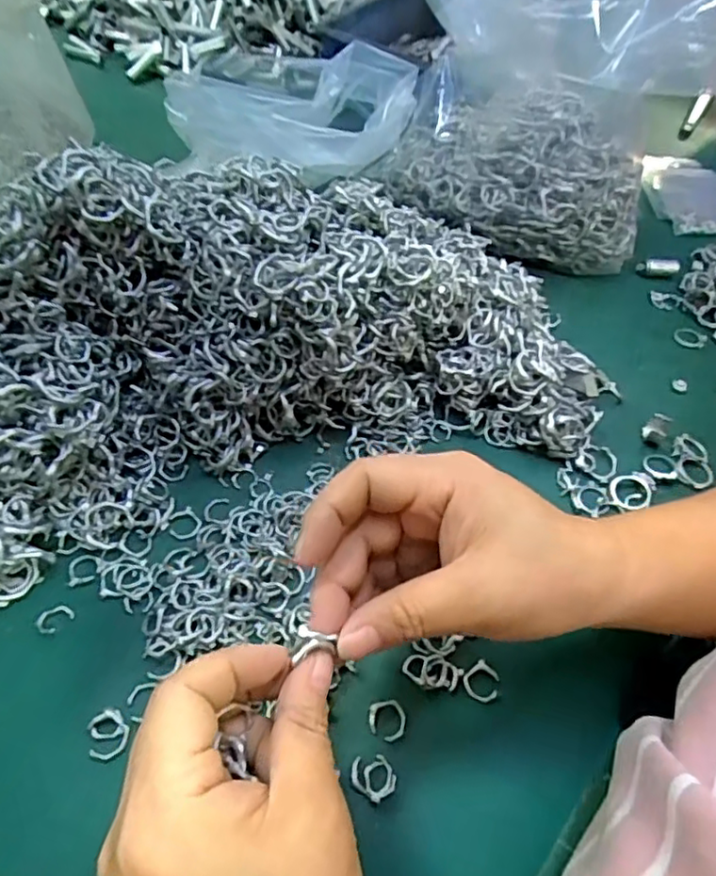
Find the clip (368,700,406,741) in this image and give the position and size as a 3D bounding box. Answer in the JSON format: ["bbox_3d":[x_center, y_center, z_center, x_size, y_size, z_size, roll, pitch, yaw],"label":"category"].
[{"bbox_3d":[0.014,0.130,0.280,0.017,0.004,0.017,3,53,-4],"label":"clip"}]

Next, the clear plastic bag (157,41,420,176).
[{"bbox_3d":[-0.045,-0.239,0.441,0.167,0.058,0.126,5,53,-2],"label":"clear plastic bag"}]

